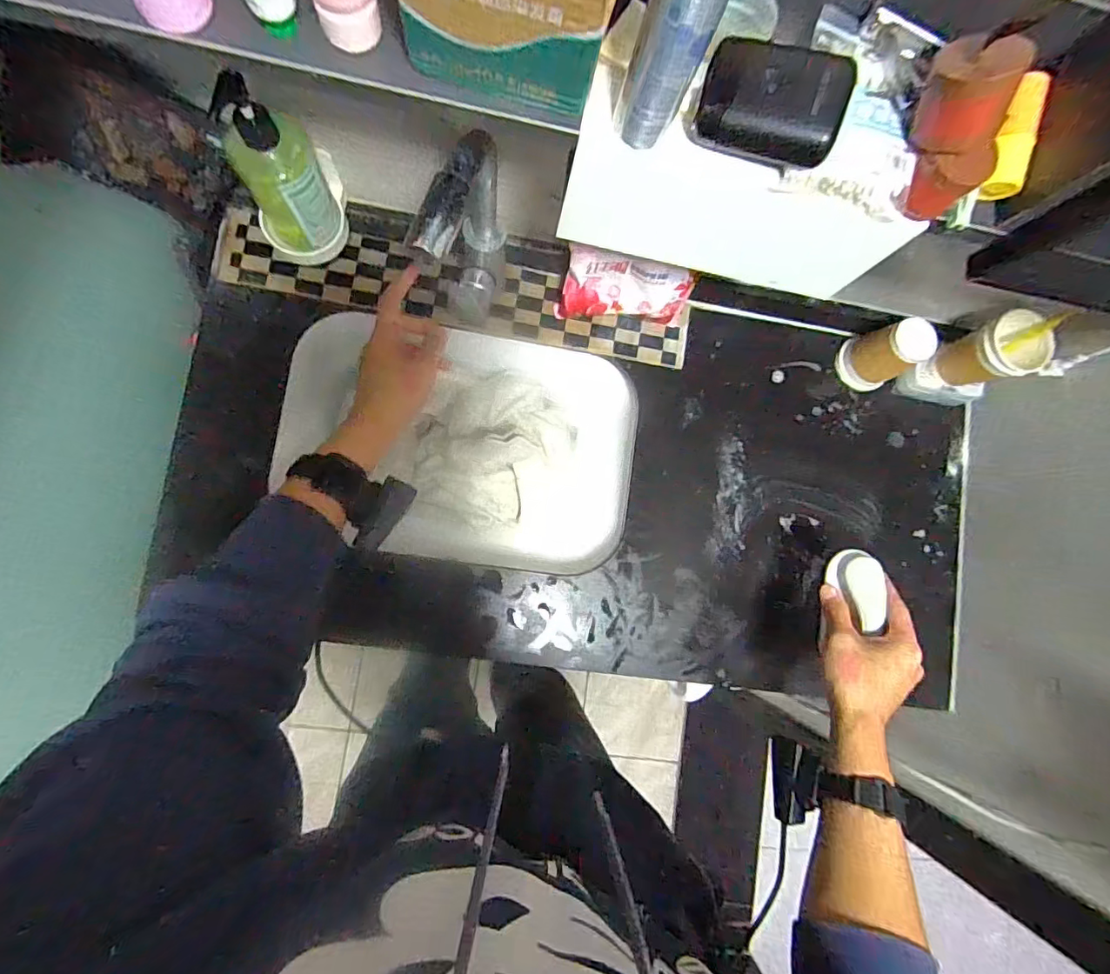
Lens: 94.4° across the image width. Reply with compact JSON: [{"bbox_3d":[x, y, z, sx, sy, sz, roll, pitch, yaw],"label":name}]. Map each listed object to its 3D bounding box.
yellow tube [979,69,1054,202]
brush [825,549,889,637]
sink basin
[{"bbox_3d":[0.288,-0.219,0.319,0.020,0.016,0.069,10,98,-7],"label":"yellow tube"},{"bbox_3d":[0.325,0.114,0.553,0.051,0.036,0.085,-8,57,20],"label":"brush"},{"bbox_3d":[-0.121,-0.065,0.702,0.434,0.125,0.319,8,84,-7],"label":"sink basin"}]

